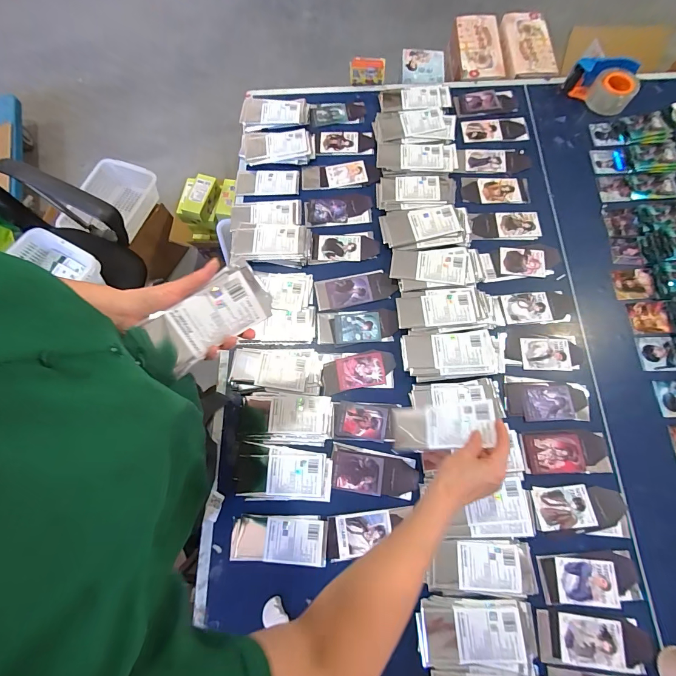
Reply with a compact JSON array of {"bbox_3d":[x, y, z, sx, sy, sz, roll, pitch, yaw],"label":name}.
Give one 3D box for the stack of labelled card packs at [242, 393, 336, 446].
[{"bbox_3d":[-0.097,0.156,0.651,0.170,0.018,0.093,2,72,3],"label":"stack of labelled card packs"}]

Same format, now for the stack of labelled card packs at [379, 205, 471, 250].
[{"bbox_3d":[0.196,-0.243,0.762,0.197,0.040,0.107,-1,72,1],"label":"stack of labelled card packs"}]

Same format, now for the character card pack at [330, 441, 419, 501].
[{"bbox_3d":[0.066,0.247,0.623,0.154,0.012,0.076,8,72,4],"label":"character card pack"}]

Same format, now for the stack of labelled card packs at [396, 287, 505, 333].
[{"bbox_3d":[0.236,-0.056,0.705,0.220,0.036,0.094,-1,72,1],"label":"stack of labelled card packs"}]

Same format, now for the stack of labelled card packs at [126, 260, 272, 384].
[{"bbox_3d":[-0.161,-0.019,0.414,0.159,0.014,0.075,-36,115,-13],"label":"stack of labelled card packs"}]

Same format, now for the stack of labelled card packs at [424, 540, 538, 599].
[{"bbox_3d":[0.240,0.383,0.566,0.175,0.024,0.081,1,72,1],"label":"stack of labelled card packs"}]

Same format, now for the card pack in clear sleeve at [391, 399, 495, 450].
[{"bbox_3d":[0.159,0.137,0.533,0.159,0.010,0.077,-13,42,29],"label":"card pack in clear sleeve"}]

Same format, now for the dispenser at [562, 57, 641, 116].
[{"bbox_3d":[0.681,-0.655,0.862,0.158,0.078,0.107,39,77,13],"label":"dispenser"}]

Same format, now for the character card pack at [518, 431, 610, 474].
[{"bbox_3d":[0.419,0.213,0.630,0.162,0.007,0.075,-2,71,-2],"label":"character card pack"}]

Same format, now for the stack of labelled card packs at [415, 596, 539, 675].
[{"bbox_3d":[0.219,0.469,0.535,0.185,0.032,0.095,0,72,1],"label":"stack of labelled card packs"}]

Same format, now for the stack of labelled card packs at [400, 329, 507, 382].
[{"bbox_3d":[0.235,0.033,0.673,0.212,0.041,0.094,-2,72,0],"label":"stack of labelled card packs"}]

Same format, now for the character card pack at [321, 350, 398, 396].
[{"bbox_3d":[0.042,0.067,0.681,0.149,0.004,0.067,-12,72,-3],"label":"character card pack"}]

